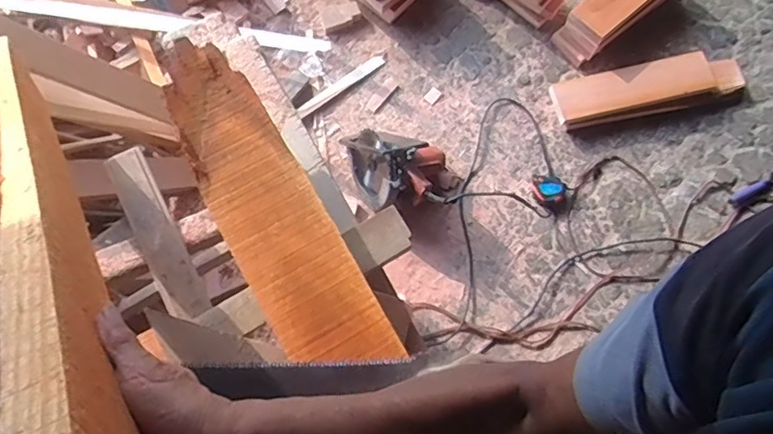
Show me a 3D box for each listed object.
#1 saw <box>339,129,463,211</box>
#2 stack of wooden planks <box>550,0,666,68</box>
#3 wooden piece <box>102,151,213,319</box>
[{"bbox_3d":[0.027,-0.117,1.399,0.306,0.206,0.192,18,74,6],"label":"saw"},{"bbox_3d":[0.682,-0.606,1.587,0.412,0.161,0.135,-36,76,-10],"label":"stack of wooden planks"},{"bbox_3d":[-0.336,0.025,0.828,0.060,0.029,0.267,-28,75,-8],"label":"wooden piece"}]

